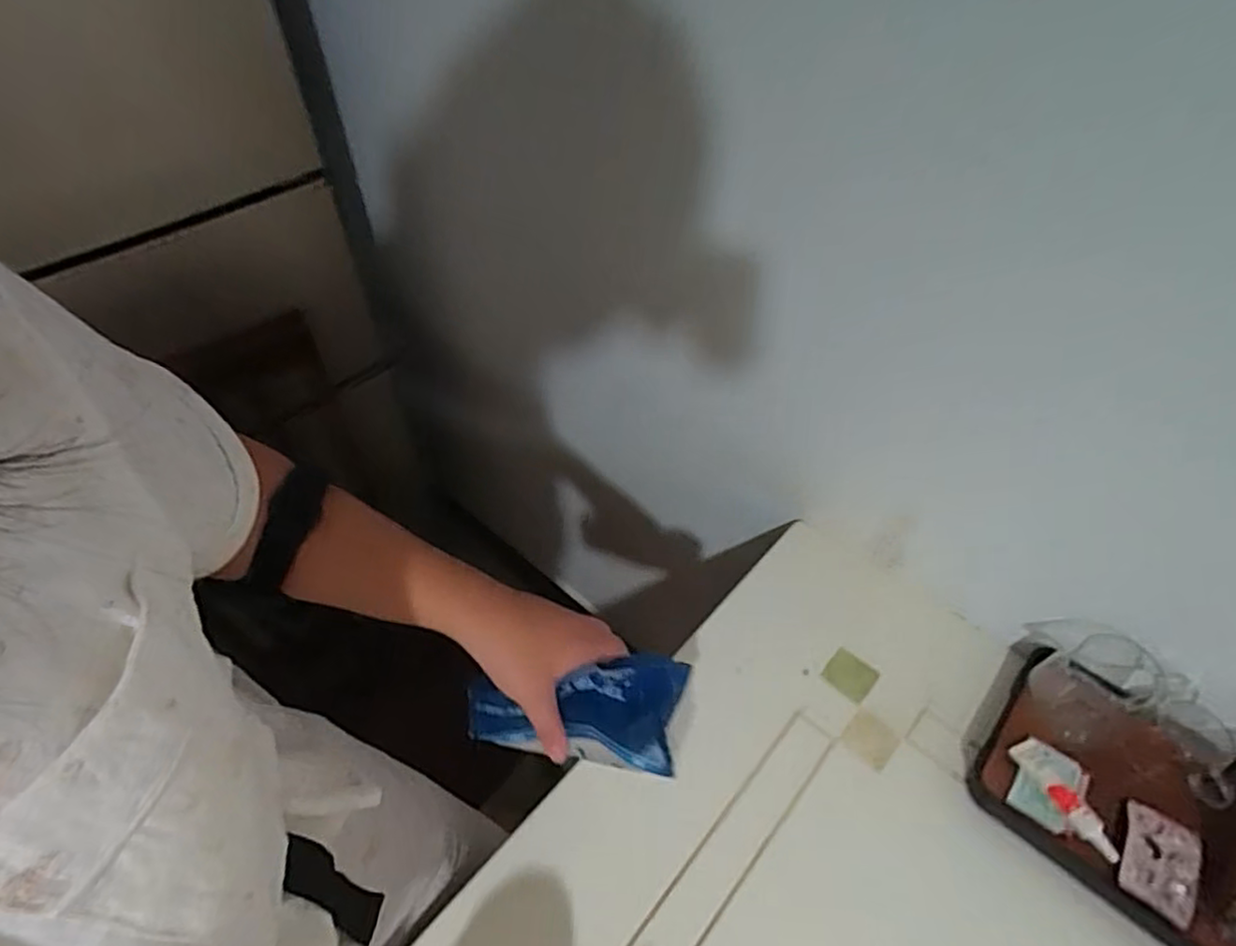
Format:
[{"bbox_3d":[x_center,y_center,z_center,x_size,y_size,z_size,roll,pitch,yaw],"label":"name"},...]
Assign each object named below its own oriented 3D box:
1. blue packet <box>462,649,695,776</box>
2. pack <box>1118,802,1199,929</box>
[{"bbox_3d":[-0.033,0.176,0.471,0.160,0.040,0.081,-7,53,9],"label":"blue packet"},{"bbox_3d":[0.429,0.306,0.505,0.053,0.008,0.082,40,53,21],"label":"pack"}]

